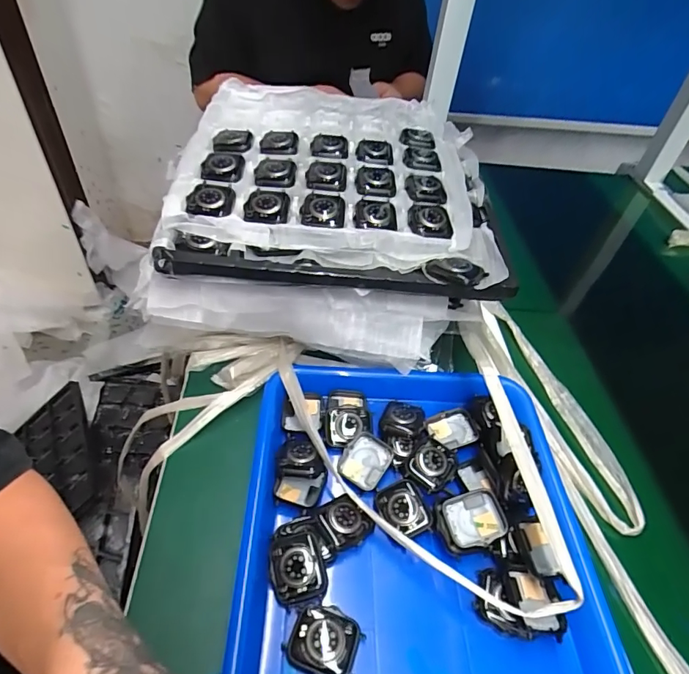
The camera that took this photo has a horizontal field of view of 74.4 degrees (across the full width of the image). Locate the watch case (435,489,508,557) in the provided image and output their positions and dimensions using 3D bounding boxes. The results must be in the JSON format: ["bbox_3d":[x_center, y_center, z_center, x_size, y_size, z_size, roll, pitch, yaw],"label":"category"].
[{"bbox_3d":[0.096,0.139,0.345,0.050,0.009,0.040,-20,56,-4],"label":"watch case"}]

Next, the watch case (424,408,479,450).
[{"bbox_3d":[0.098,0.085,0.415,0.048,0.016,0.035,-8,48,-14],"label":"watch case"}]

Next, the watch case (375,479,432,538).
[{"bbox_3d":[0.045,0.134,0.354,0.035,0.009,0.041,-20,57,-7],"label":"watch case"}]

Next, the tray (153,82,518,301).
[{"bbox_3d":[-0.008,-0.172,0.477,0.307,0.044,0.329,3,47,-4],"label":"tray"}]

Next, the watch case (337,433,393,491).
[{"bbox_3d":[0.017,0.106,0.386,0.037,0.010,0.040,29,70,12],"label":"watch case"}]

